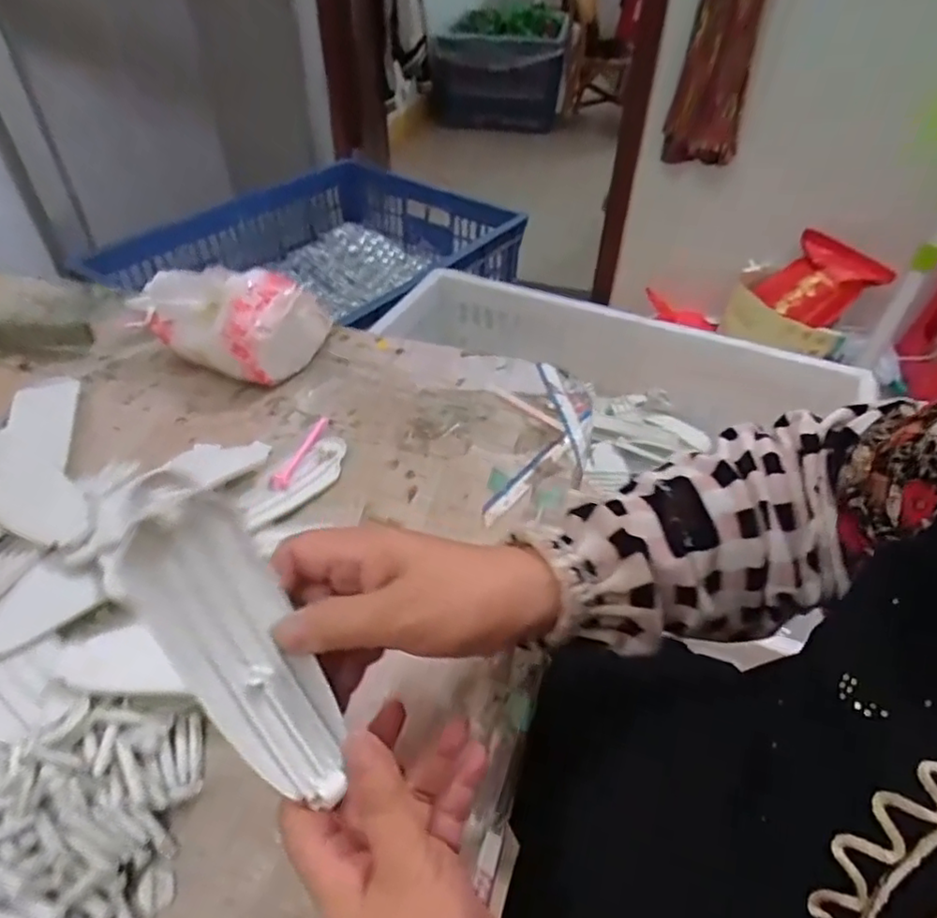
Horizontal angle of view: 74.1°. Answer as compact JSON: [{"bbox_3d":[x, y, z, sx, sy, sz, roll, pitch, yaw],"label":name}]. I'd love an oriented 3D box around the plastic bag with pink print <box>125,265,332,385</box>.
[{"bbox_3d":[-0.222,-0.130,0.590,0.155,0.089,0.095,13,45,13],"label":"plastic bag with pink print"}]

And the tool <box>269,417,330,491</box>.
[{"bbox_3d":[-0.138,-0.006,0.513,0.014,0.011,0.088,10,44,10],"label":"tool"}]

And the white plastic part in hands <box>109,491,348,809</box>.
[{"bbox_3d":[-0.093,0.082,0.261,0.052,0.139,0.019,-33,14,-30],"label":"white plastic part in hands"}]

